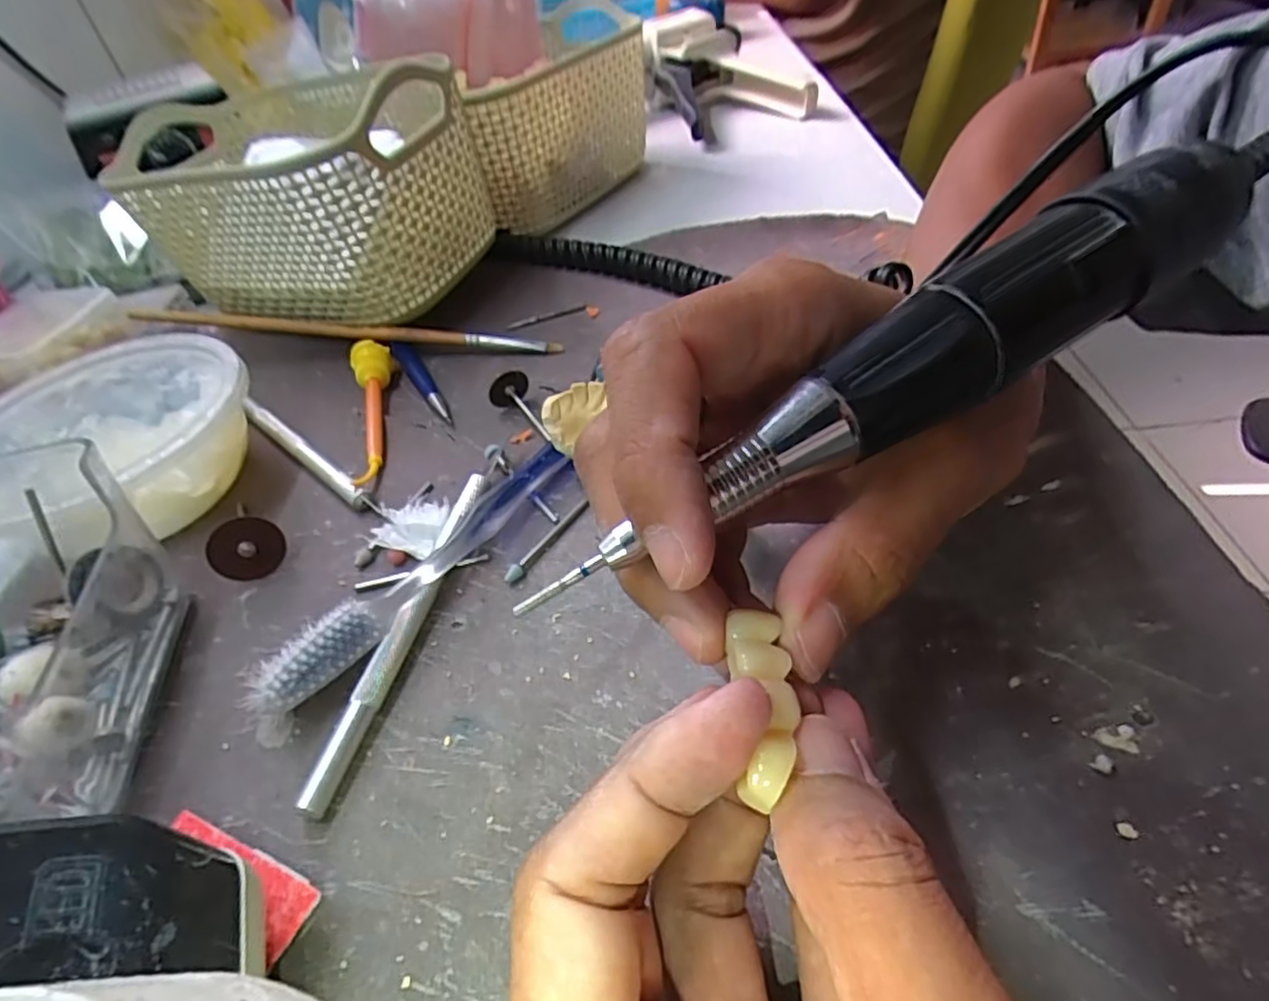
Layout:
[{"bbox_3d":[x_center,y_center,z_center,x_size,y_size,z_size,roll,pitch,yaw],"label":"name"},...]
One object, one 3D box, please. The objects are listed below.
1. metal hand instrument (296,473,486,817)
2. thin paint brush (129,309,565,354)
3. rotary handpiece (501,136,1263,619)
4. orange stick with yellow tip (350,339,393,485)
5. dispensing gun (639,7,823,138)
[{"bbox_3d":[-0.067,0.035,0.202,0.010,0.014,0.112,3,46,13],"label":"metal hand instrument"},{"bbox_3d":[-0.137,-0.080,0.318,0.205,0.011,0.008,1,45,11],"label":"thin paint brush"},{"bbox_3d":[0.052,-0.024,0.133,0.159,0.019,0.022,-31,49,-5],"label":"rotary handpiece"},{"bbox_3d":[-0.108,-0.038,0.281,0.017,0.016,0.089,-18,45,-8],"label":"orange stick with yellow tip"},{"bbox_3d":[0.065,-0.325,0.513,0.092,0.060,0.122,-23,46,-13],"label":"dispensing gun"}]

